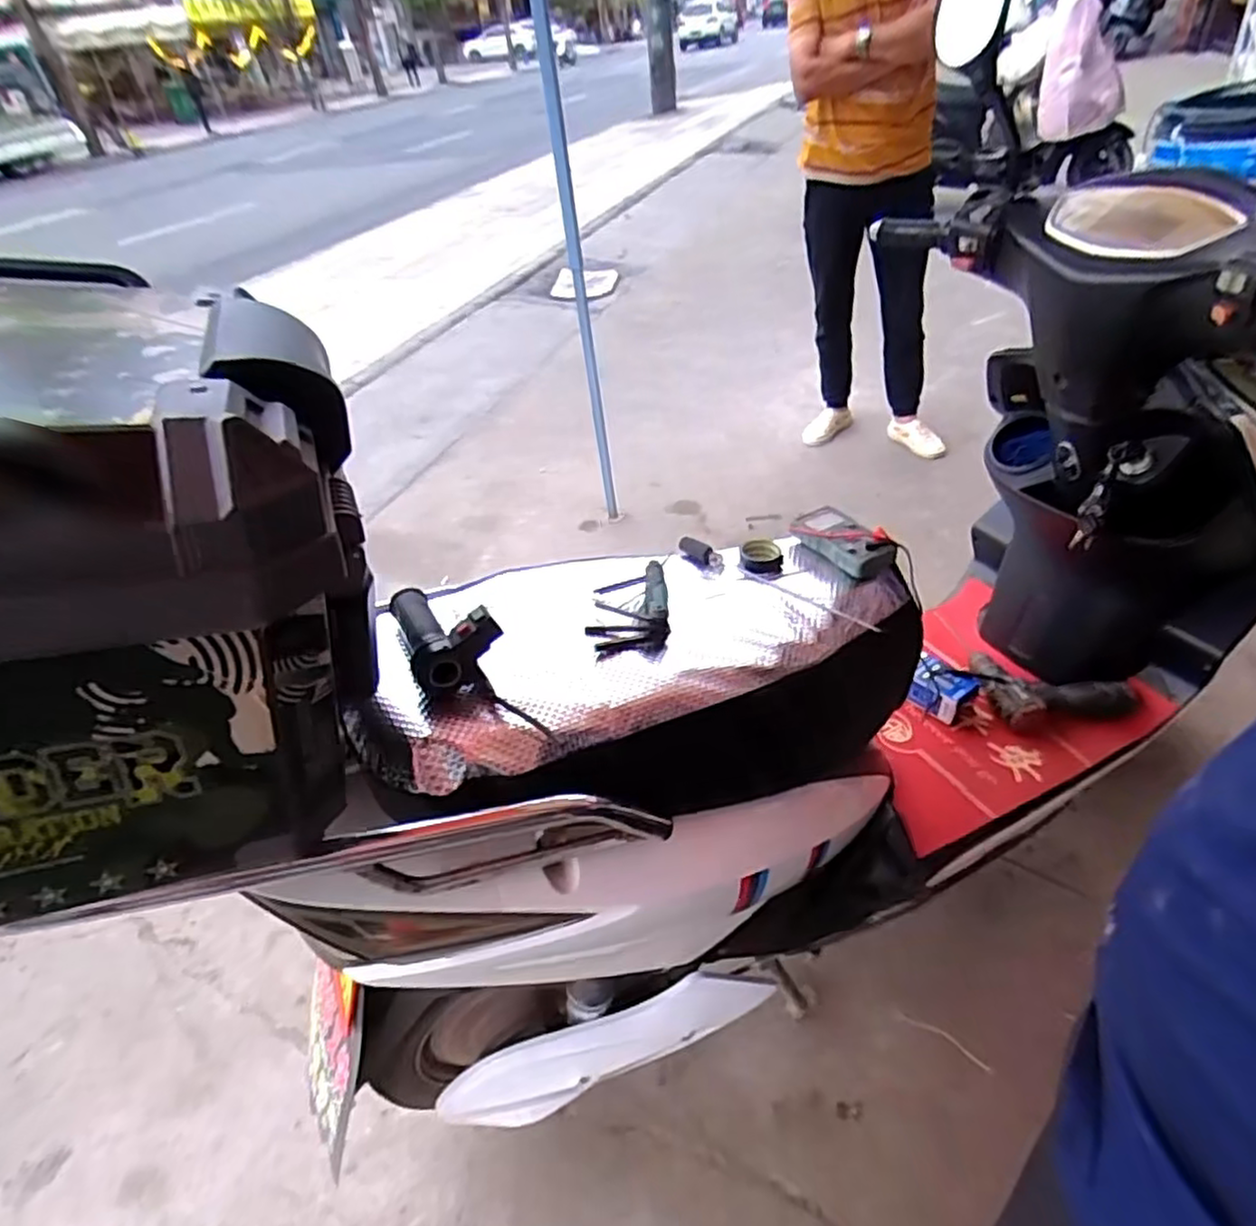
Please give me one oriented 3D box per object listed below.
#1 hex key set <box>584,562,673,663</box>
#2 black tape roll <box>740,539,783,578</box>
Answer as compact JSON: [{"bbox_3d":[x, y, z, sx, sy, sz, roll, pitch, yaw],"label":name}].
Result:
[{"bbox_3d":[0.001,-0.003,0.710,0.078,0.028,0.133,-5,40,3],"label":"hex key set"},{"bbox_3d":[0.157,-0.065,0.818,0.046,0.020,0.051,-4,40,4],"label":"black tape roll"}]

